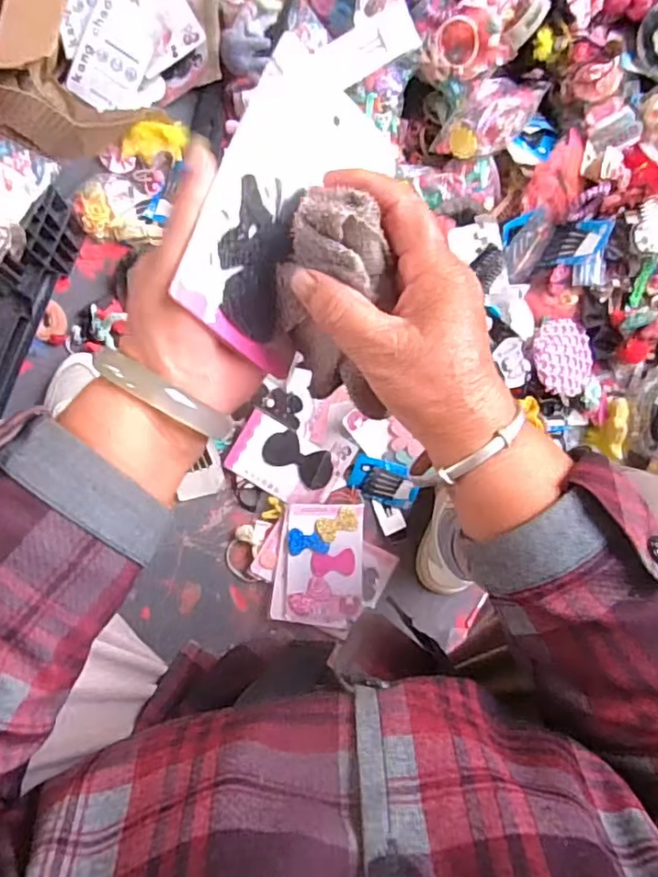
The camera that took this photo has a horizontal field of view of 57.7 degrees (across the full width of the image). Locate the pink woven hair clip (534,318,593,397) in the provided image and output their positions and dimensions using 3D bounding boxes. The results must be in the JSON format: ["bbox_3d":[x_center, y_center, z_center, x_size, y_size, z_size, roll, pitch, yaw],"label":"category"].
[{"bbox_3d":[0.301,-0.104,0.777,0.093,0.025,0.097,-13,92,-23],"label":"pink woven hair clip"}]

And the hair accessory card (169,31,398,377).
[{"bbox_3d":[-0.020,-0.116,0.297,0.076,0.010,0.146,33,75,-39],"label":"hair accessory card"}]

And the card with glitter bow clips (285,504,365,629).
[{"bbox_3d":[-0.004,0.159,0.752,0.096,0.014,0.150,2,87,-6],"label":"card with glitter bow clips"}]

